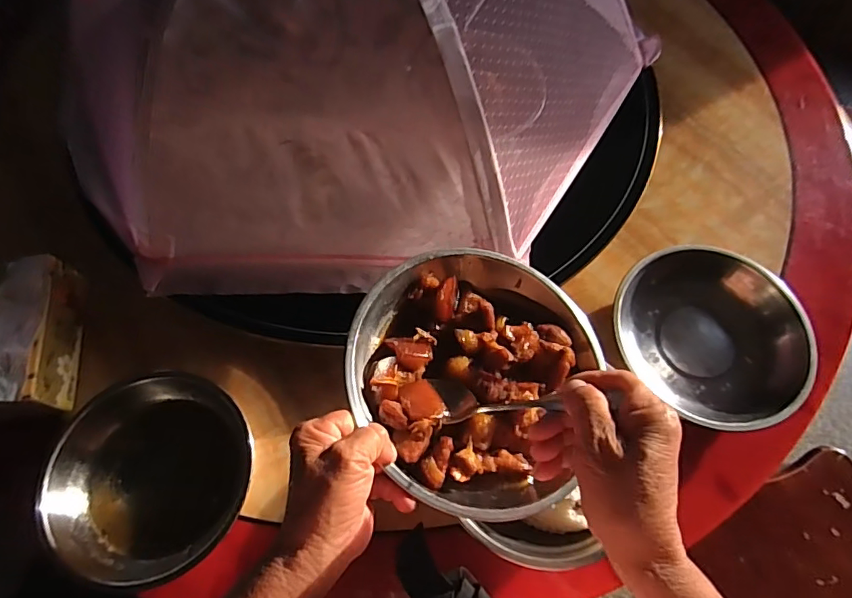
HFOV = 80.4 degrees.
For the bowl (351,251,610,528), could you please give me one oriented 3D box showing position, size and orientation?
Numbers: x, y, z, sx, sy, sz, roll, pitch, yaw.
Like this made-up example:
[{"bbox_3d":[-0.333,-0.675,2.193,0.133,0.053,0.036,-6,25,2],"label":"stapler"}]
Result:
[{"bbox_3d":[0.040,0.054,0.399,0.187,0.064,0.202,23,70,11],"label":"bowl"}]

